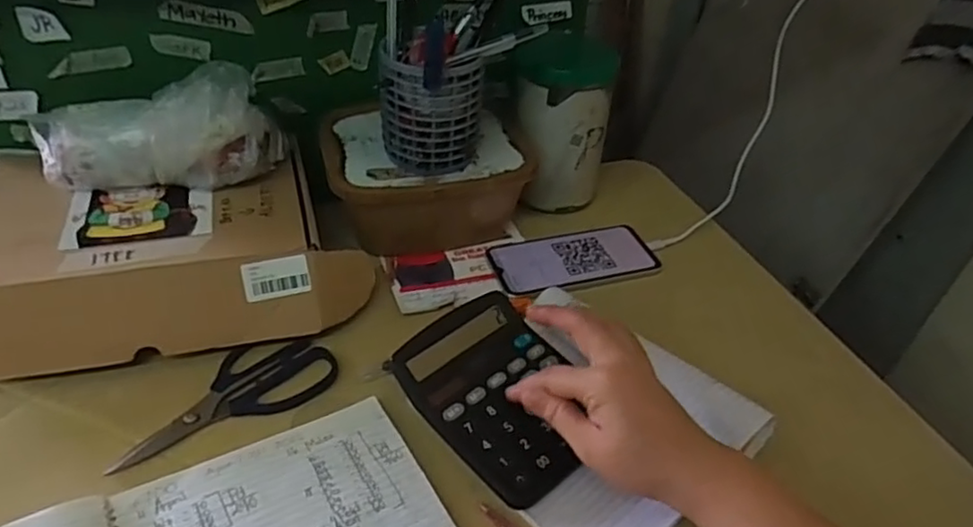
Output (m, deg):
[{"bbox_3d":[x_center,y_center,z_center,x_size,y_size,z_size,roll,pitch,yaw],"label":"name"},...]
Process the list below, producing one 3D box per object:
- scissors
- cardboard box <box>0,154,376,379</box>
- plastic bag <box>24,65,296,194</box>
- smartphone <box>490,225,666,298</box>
[{"bbox_3d":[-0.195,0.097,0.483,0.161,0.005,0.067,-23,47,-31],"label":"scissors"},{"bbox_3d":[-0.288,-0.010,0.555,0.344,0.073,0.206,-7,41,-15],"label":"cardboard box"},{"bbox_3d":[-0.280,-0.113,0.553,0.198,0.089,0.071,-6,41,-14],"label":"plastic bag"},{"bbox_3d":[0.084,-0.006,0.634,0.157,0.010,0.081,-8,41,-16],"label":"smartphone"}]

